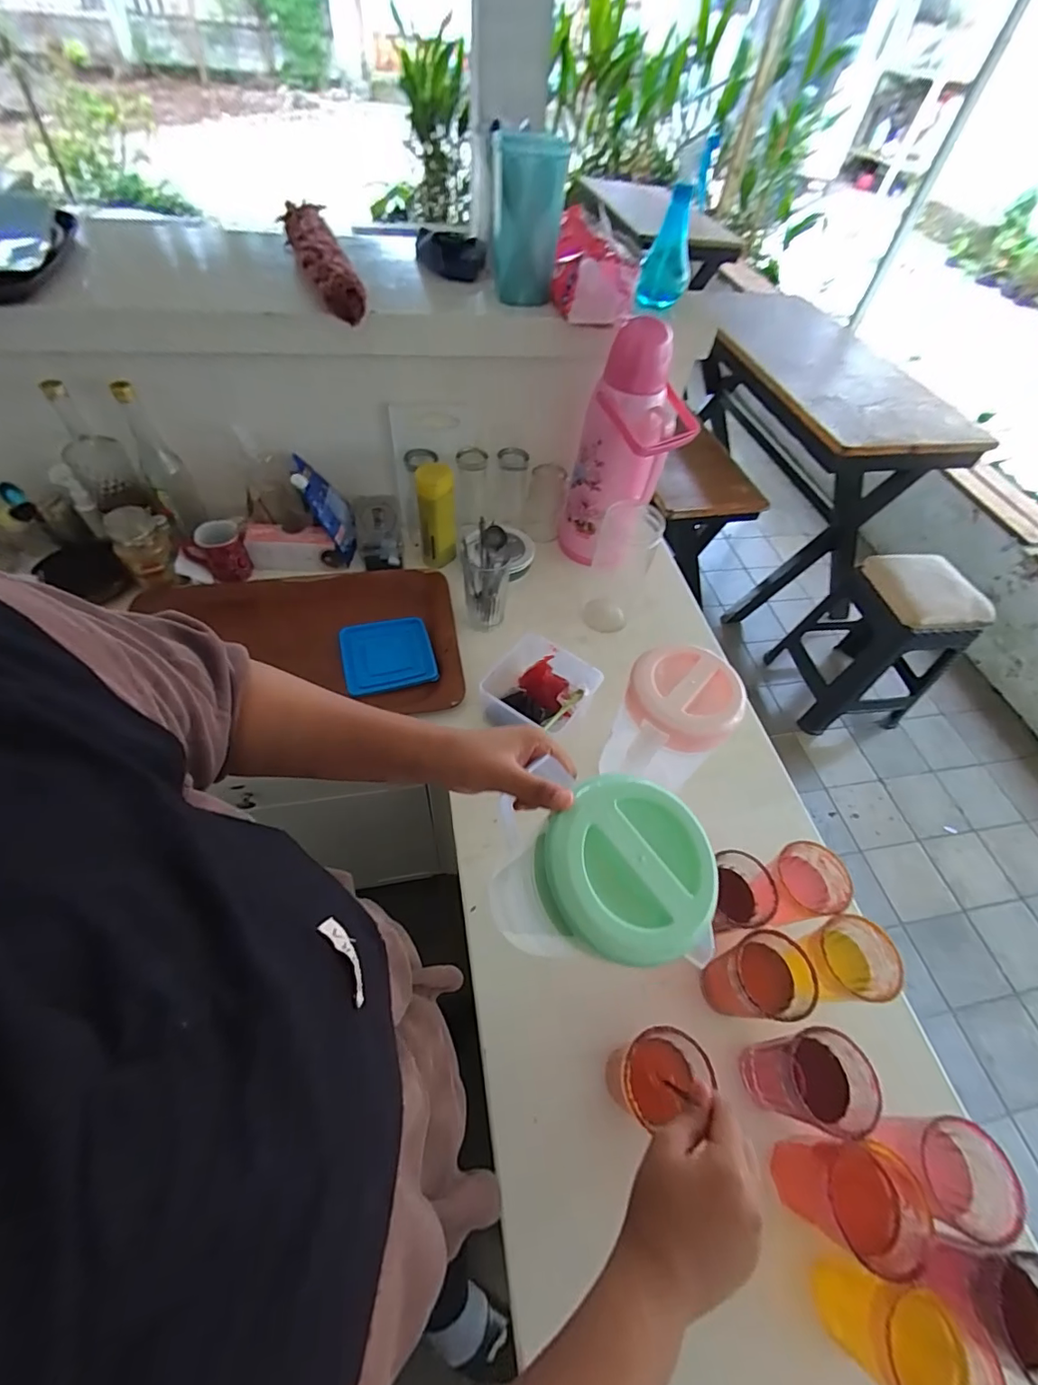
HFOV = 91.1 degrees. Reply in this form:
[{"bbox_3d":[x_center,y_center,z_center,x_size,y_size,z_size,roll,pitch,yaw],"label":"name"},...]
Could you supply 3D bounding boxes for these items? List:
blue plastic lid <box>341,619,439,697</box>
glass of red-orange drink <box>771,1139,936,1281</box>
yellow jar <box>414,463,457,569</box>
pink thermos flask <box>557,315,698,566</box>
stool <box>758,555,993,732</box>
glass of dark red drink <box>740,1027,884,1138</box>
[{"bbox_3d":[-0.212,-0.060,0.825,0.142,0.019,0.135,-8,56,-11],"label":"blue plastic lid"},{"bbox_3d":[0.292,0.439,0.446,0.087,0.104,0.074,12,55,3],"label":"glass of red-orange drink"},{"bbox_3d":[-0.145,-0.308,0.901,0.062,0.166,0.062,3,55,-4],"label":"yellow jar"},{"bbox_3d":[0.196,-0.385,0.860,0.180,0.384,0.120,-8,56,-11],"label":"pink thermos flask"},{"bbox_3d":[1.118,-0.164,1.607,0.347,0.550,0.347,-5,56,-9],"label":"stool"},{"bbox_3d":[0.272,0.369,0.488,0.075,0.109,0.073,3,55,-4],"label":"glass of dark red drink"}]

